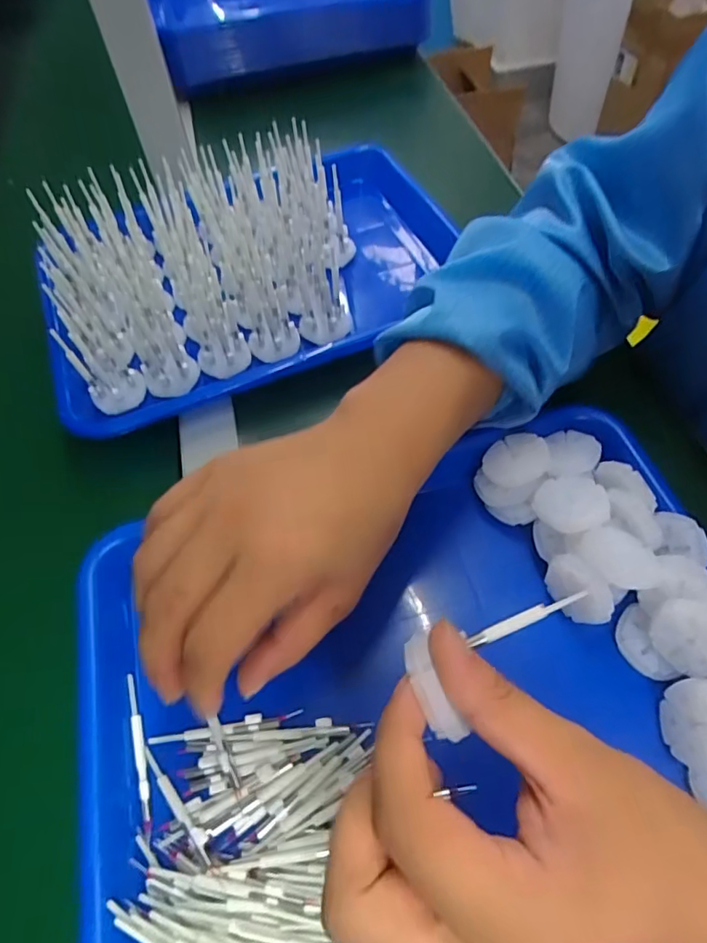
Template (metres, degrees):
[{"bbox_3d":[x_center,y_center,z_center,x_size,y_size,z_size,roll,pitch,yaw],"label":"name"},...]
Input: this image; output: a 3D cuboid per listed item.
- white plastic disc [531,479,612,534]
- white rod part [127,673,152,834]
[{"bbox_3d":[0.119,0.018,0.302,0.038,0.004,0.037,-7,43,7],"label":"white plastic disc"},{"bbox_3d":[-0.106,0.136,0.271,0.005,0.004,0.072,-18,58,-8],"label":"white rod part"}]

